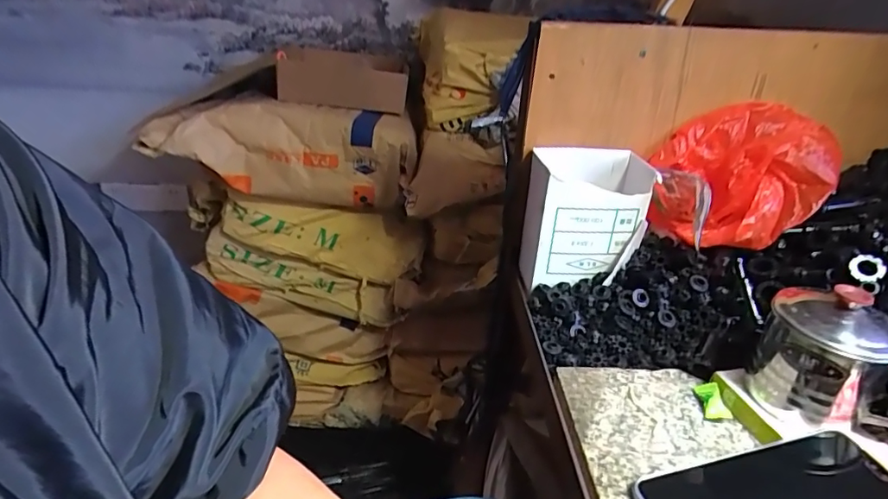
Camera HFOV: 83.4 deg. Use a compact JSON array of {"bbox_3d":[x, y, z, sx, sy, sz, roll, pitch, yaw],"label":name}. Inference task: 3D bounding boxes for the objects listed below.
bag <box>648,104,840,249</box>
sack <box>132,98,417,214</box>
[{"bbox_3d":[0.320,-0.072,0.527,0.170,0.121,0.120,2,27,-1],"label":"bag"},{"bbox_3d":[-0.313,-0.190,1.003,0.494,0.183,0.130,1,27,-2],"label":"sack"}]

